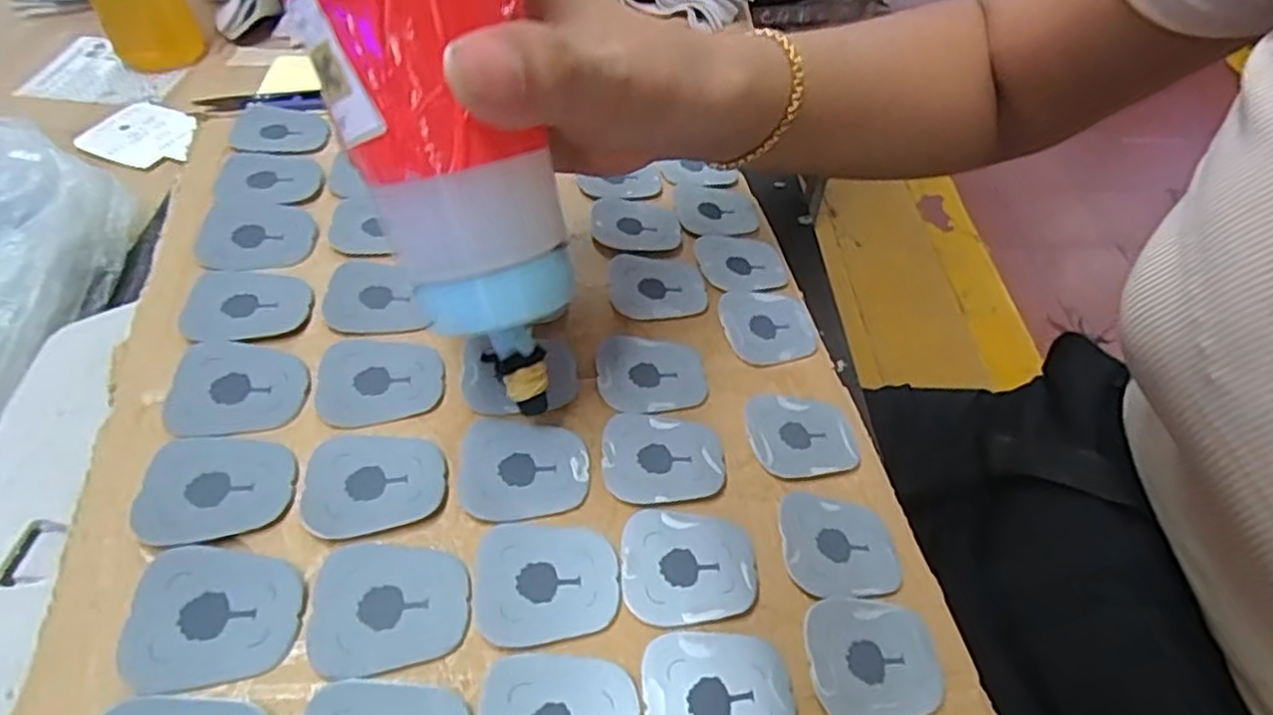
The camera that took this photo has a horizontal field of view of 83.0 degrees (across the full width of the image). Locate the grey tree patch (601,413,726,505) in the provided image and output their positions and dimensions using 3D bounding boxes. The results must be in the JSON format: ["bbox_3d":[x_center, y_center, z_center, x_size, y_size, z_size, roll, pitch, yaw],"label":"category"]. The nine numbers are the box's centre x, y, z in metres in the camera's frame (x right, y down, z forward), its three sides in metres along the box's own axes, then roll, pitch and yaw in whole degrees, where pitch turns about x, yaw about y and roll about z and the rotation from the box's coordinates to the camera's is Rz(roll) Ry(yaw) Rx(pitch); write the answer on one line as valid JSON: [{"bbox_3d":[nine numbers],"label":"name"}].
[{"bbox_3d":[0.008,0.031,0.230,0.038,0.004,0.033,-3,49,-4],"label":"grey tree patch"}]

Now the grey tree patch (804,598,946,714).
[{"bbox_3d":[0.067,0.084,0.200,0.039,0.008,0.033,-10,50,-10],"label":"grey tree patch"}]

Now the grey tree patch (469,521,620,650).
[{"bbox_3d":[-0.025,0.061,0.198,0.039,0.004,0.034,-1,52,-11],"label":"grey tree patch"}]

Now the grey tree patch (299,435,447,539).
[{"bbox_3d":[-0.076,0.035,0.208,0.038,0.004,0.033,-10,50,-10],"label":"grey tree patch"}]

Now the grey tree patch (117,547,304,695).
[{"bbox_3d":[-0.104,0.064,0.179,0.037,0.004,0.033,-2,59,-16],"label":"grey tree patch"}]

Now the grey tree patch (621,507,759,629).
[{"bbox_3d":[0.015,0.060,0.208,0.039,0.004,0.034,0,50,-10],"label":"grey tree patch"}]

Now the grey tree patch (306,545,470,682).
[{"bbox_3d":[-0.064,0.065,0.187,0.038,0.004,0.033,1,51,-12],"label":"grey tree patch"}]

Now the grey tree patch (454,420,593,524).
[{"bbox_3d":[-0.035,0.034,0.220,0.038,0.005,0.035,-2,49,-4],"label":"grey tree patch"}]

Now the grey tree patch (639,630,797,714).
[{"bbox_3d":[0.021,0.087,0.185,0.038,0.006,0.033,-11,51,-11],"label":"grey tree patch"}]

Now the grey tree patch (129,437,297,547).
[{"bbox_3d":[-0.117,0.035,0.200,0.038,0.004,0.033,-10,50,-11],"label":"grey tree patch"}]

